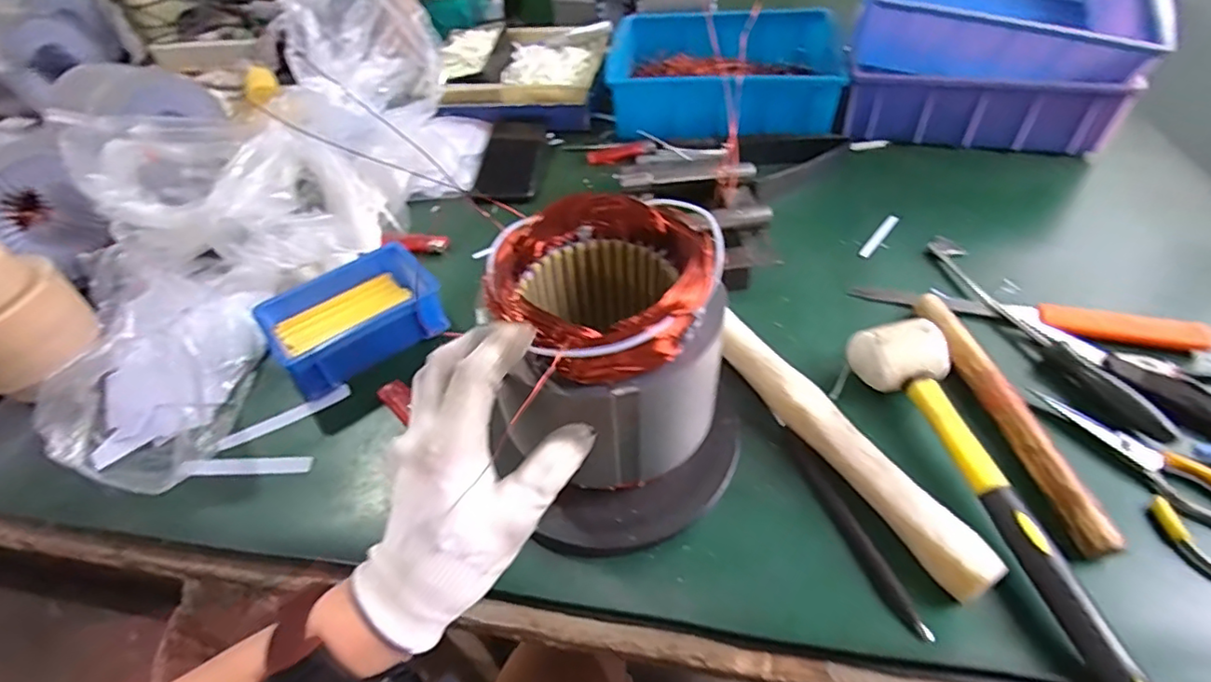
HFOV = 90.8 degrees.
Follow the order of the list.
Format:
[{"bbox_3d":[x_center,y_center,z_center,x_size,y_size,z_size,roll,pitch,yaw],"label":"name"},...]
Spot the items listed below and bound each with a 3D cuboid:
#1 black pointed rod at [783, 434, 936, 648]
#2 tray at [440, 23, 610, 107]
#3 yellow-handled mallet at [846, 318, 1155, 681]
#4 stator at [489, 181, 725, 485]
[{"bbox_3d":[0.164,0.124,0.407,0.016,0.010,0.157,-17,49,-9],"label":"black pointed rod"},{"bbox_3d":[-0.113,-0.393,0.840,0.226,0.044,0.187,-1,48,5],"label":"tray"},{"bbox_3d":[0.264,0.095,0.400,0.060,0.051,0.274,-16,49,-9],"label":"yellow-handled mallet"},{"bbox_3d":[0.006,0.002,0.406,0.135,0.149,0.147,-7,48,-1],"label":"stator"}]

